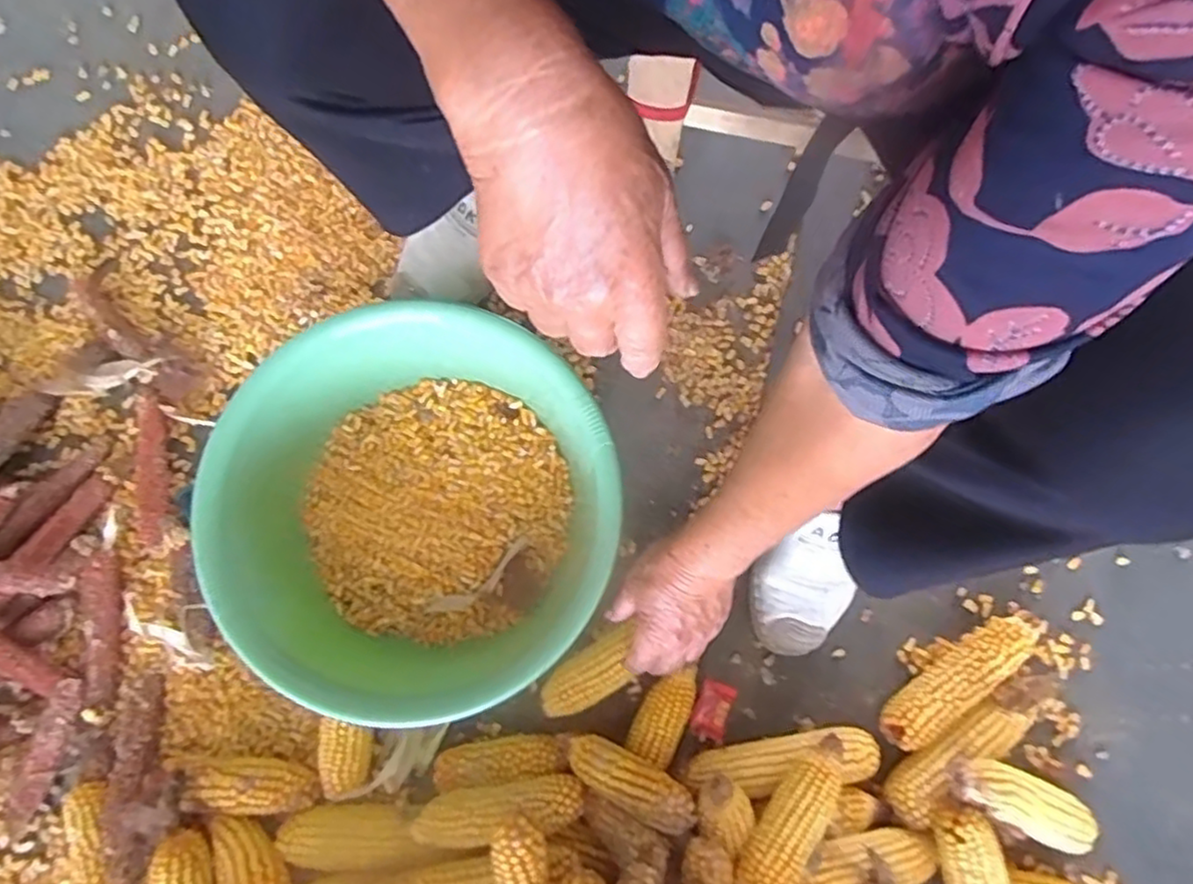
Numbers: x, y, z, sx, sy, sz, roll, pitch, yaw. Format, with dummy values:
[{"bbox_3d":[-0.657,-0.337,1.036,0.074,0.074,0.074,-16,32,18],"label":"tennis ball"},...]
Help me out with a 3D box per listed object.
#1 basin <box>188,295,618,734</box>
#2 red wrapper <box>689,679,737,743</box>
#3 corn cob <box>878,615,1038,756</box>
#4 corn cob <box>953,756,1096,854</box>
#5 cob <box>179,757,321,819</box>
[{"bbox_3d":[-0.159,0.065,0.632,0.336,0.136,0.331,0,79,0],"label":"basin"},{"bbox_3d":[0.112,0.260,0.668,0.037,0.018,0.052,22,80,4],"label":"red wrapper"},{"bbox_3d":[0.342,0.224,0.658,0.170,0.050,0.053,-33,81,-6],"label":"corn cob"},{"bbox_3d":[0.381,0.319,0.615,0.153,0.043,0.049,28,80,-17],"label":"corn cob"},{"bbox_3d":[-0.312,0.315,0.640,0.117,0.040,0.049,6,79,1],"label":"cob"}]

